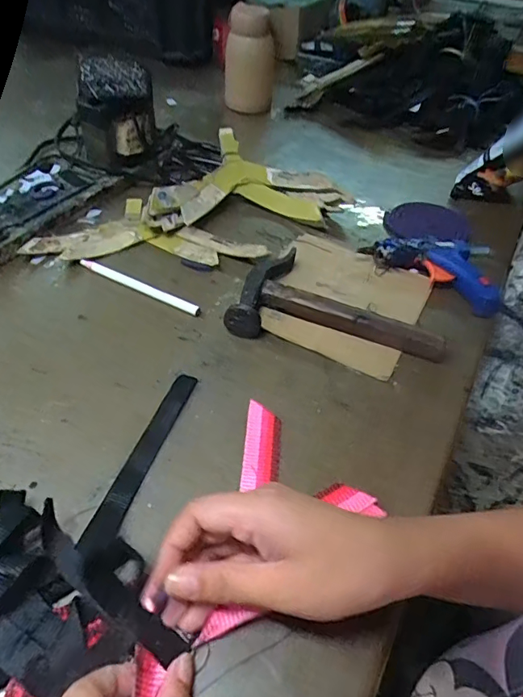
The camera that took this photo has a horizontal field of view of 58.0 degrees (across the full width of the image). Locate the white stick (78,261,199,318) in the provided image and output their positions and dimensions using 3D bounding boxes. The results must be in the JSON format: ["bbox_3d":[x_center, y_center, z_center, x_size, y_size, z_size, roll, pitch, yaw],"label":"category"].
[{"bbox_3d":[-0.119,-0.060,0.458,0.137,0.008,0.012,23,49,15],"label":"white stick"}]

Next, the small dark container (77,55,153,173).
[{"bbox_3d":[-0.171,-0.272,0.563,0.073,0.113,0.083,12,47,6],"label":"small dark container"}]

